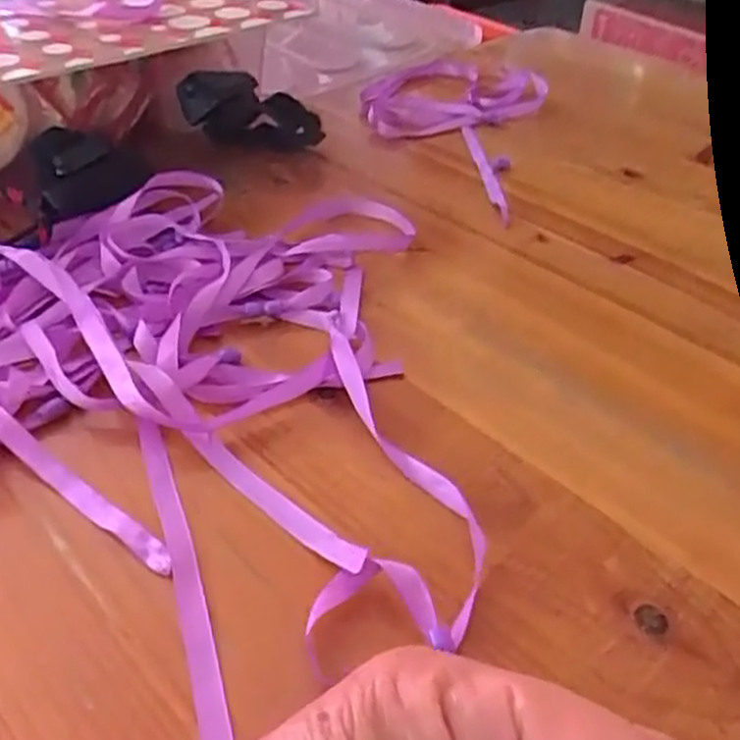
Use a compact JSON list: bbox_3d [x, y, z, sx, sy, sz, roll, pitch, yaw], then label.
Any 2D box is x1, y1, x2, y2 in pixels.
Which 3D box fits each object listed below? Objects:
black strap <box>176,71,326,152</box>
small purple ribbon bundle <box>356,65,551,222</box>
[{"bbox_3d":[-0.084,-0.184,0.553,0.102,0.044,0.036,19,43,1],"label":"black strap"},{"bbox_3d":[0.056,-0.196,0.583,0.141,0.014,0.260,11,42,14],"label":"small purple ribbon bundle"}]

